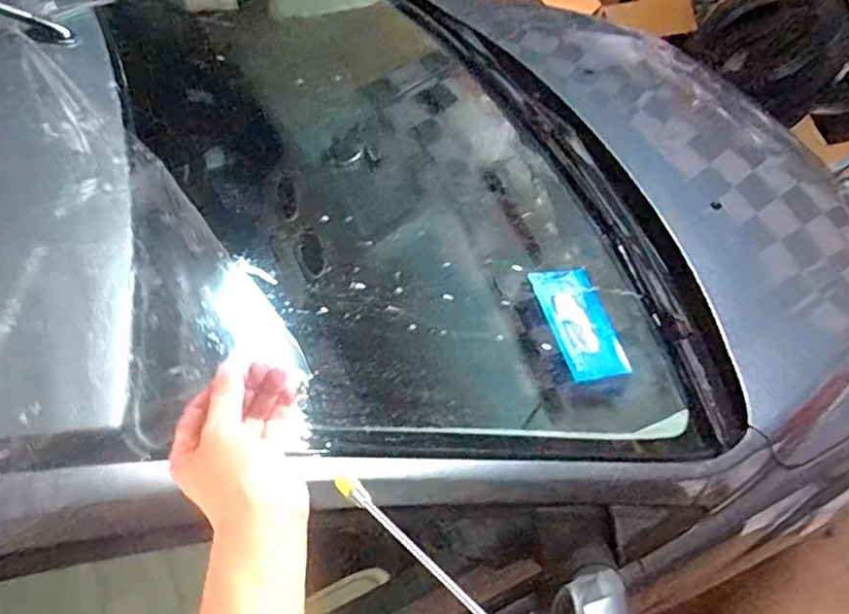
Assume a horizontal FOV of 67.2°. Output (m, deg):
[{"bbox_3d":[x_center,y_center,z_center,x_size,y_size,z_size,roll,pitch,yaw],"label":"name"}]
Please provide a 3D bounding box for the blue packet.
[{"bbox_3d":[0.268,0.025,1.094,0.119,0.015,0.207,-13,66,-22],"label":"blue packet"}]

